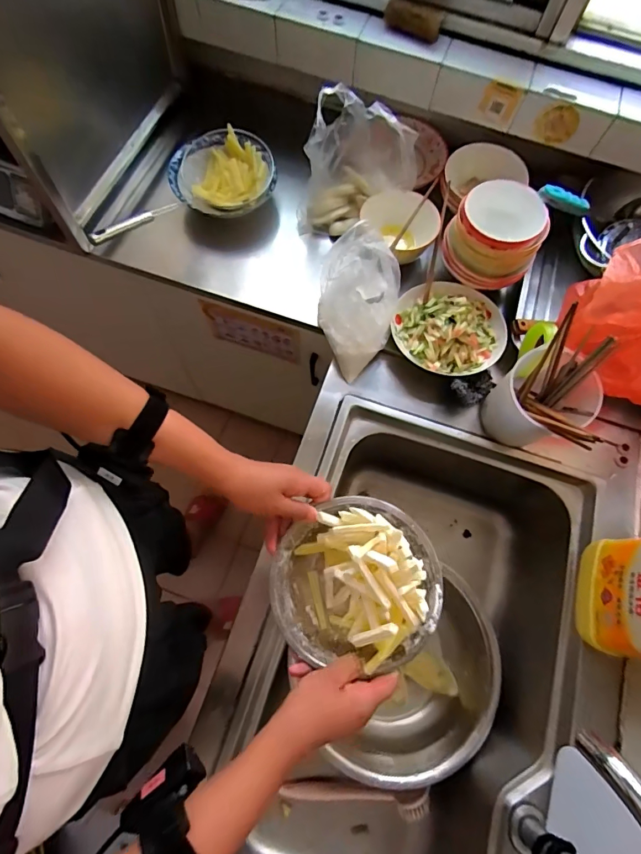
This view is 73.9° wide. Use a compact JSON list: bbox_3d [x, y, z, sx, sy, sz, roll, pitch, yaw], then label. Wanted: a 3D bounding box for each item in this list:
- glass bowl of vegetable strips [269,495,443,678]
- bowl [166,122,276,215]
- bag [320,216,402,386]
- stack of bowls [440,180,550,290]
[{"bbox_3d":[0.040,0.168,0.473,0.180,0.115,0.173,1,71,-2],"label":"glass bowl of vegetable strips"},{"bbox_3d":[-0.186,-0.483,0.833,0.198,0.058,0.182,1,71,-2],"label":"bowl"},{"bbox_3d":[0.055,-0.197,0.689,0.126,0.169,0.148,26,72,6],"label":"bag"},{"bbox_3d":[0.298,-0.327,0.735,0.139,0.123,0.118,11,71,2],"label":"stack of bowls"}]

